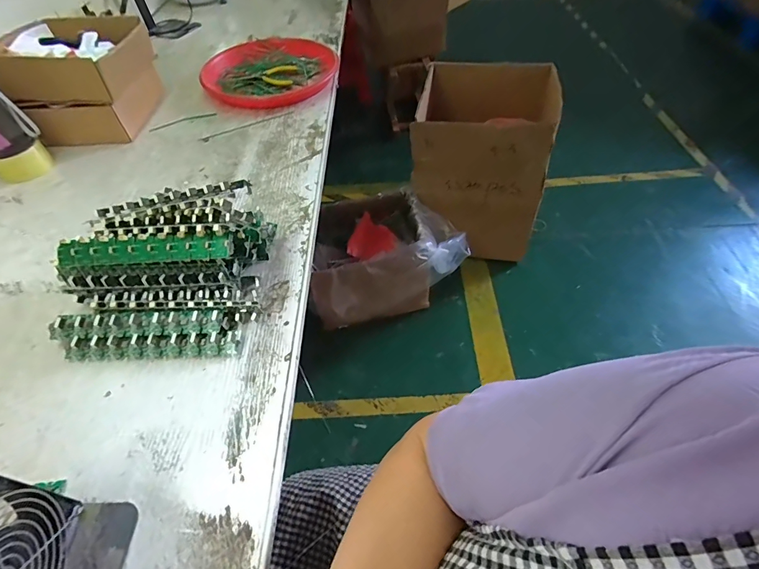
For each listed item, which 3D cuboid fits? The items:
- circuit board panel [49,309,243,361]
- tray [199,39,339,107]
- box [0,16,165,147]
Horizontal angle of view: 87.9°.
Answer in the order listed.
[{"bbox_3d":[-0.267,0.058,0.452,0.206,0.031,0.046,-4,51,2],"label":"circuit board panel"},{"bbox_3d":[-0.240,-0.471,0.869,0.286,0.029,0.244,-9,52,-2],"label":"tray"},{"bbox_3d":[-0.553,-0.390,0.733,0.214,0.134,0.222,-3,52,2],"label":"box"}]

